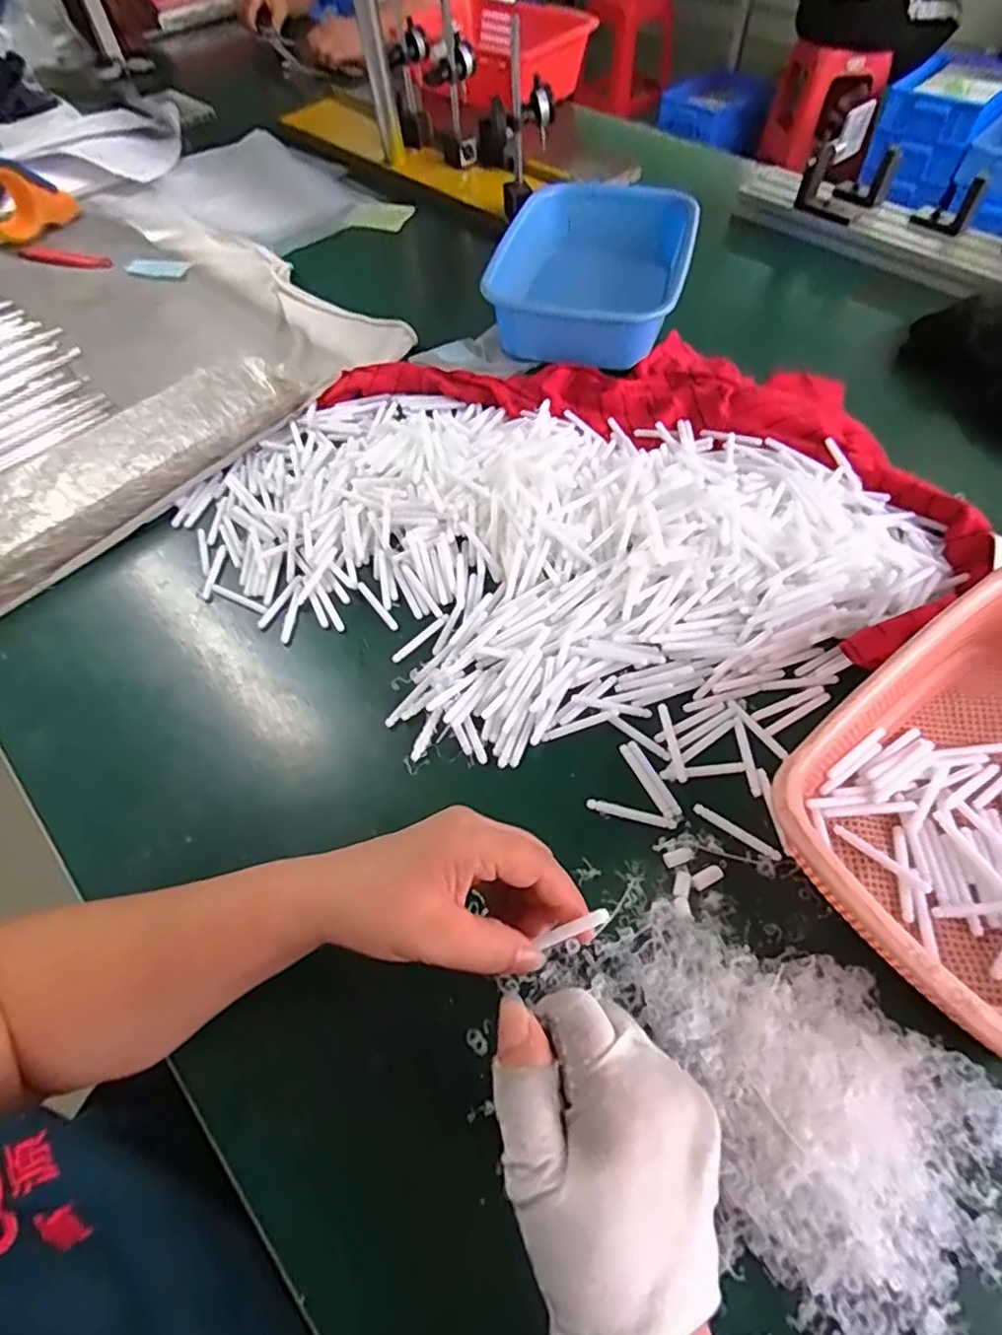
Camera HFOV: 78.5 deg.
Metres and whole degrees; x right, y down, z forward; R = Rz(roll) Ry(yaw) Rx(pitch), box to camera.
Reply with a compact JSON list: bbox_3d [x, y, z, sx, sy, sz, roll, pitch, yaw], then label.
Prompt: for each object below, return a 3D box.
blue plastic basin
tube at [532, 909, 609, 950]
[{"bbox_3d":[0.107,-0.457,0.730,0.206,0.095,0.280,11,60,11],"label":"blue plastic basin"},{"bbox_3d":[0.034,0.127,0.299,0.042,0.004,0.007,-34,57,20],"label":"tube"}]

